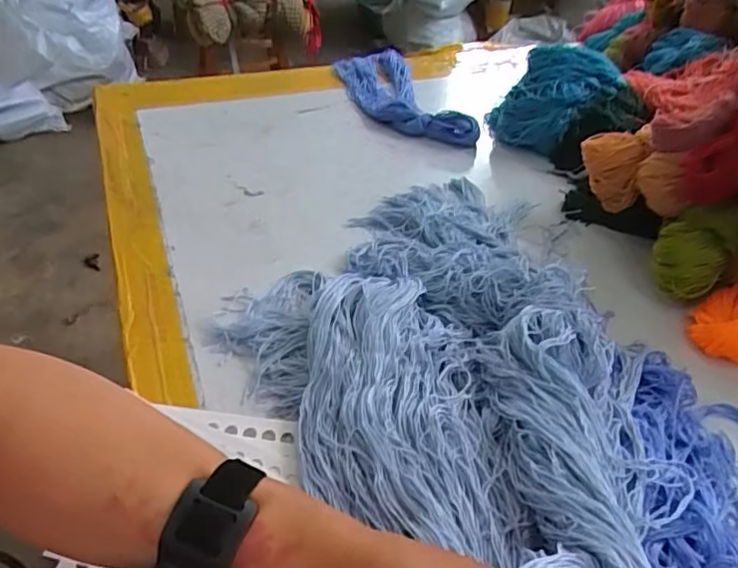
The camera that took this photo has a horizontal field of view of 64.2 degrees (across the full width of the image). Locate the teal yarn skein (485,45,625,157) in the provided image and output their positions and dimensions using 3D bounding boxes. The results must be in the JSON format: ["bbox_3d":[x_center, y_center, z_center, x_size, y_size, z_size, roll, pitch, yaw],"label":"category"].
[{"bbox_3d":[0.227,-0.232,0.740,0.124,0.107,0.112,-25,50,-28],"label":"teal yarn skein"}]

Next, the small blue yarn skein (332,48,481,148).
[{"bbox_3d":[0.035,-0.263,0.808,0.106,0.033,0.283,-13,45,-18],"label":"small blue yarn skein"}]

